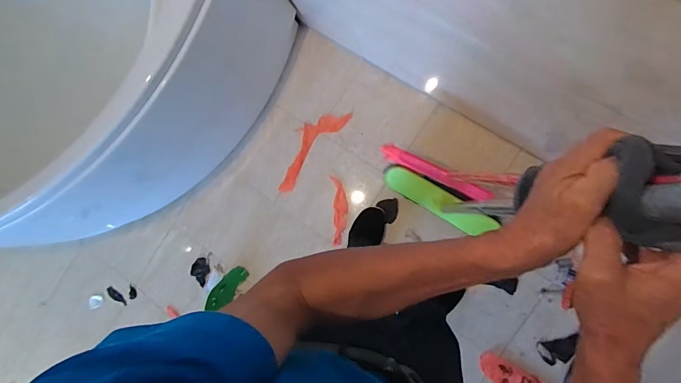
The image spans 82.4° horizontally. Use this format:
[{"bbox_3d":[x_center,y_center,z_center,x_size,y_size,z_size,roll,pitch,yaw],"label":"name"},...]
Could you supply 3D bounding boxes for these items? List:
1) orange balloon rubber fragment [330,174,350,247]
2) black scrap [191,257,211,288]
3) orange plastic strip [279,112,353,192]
[{"bbox_3d":[0.000,0.066,1.369,0.055,0.012,0.239,-2,88,12],"label":"orange balloon rubber fragment"},{"bbox_3d":[-0.504,0.286,1.398,0.067,0.012,0.092,23,93,12],"label":"black scrap"},{"bbox_3d":[-0.118,-0.162,1.412,0.117,0.010,0.362,40,96,11],"label":"orange plastic strip"}]

